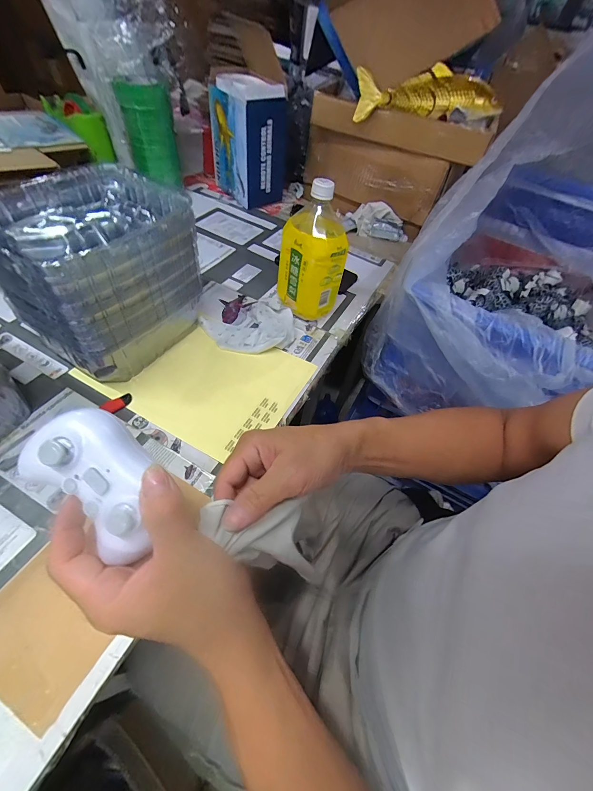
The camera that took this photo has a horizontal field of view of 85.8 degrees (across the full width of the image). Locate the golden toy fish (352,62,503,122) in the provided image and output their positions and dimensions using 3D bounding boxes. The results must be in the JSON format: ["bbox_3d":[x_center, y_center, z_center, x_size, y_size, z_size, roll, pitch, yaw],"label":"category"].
[{"bbox_3d":[0.262,-0.590,0.635,0.291,0.071,0.072,4,52,-3],"label":"golden toy fish"}]

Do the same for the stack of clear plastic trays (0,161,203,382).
[{"bbox_3d":[-0.254,-0.157,0.431,0.177,0.187,0.206,26,54,14],"label":"stack of clear plastic trays"}]

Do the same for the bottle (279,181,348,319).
[{"bbox_3d":[0.026,-0.231,0.518,0.102,0.189,0.111,4,52,-3],"label":"bottle"}]

